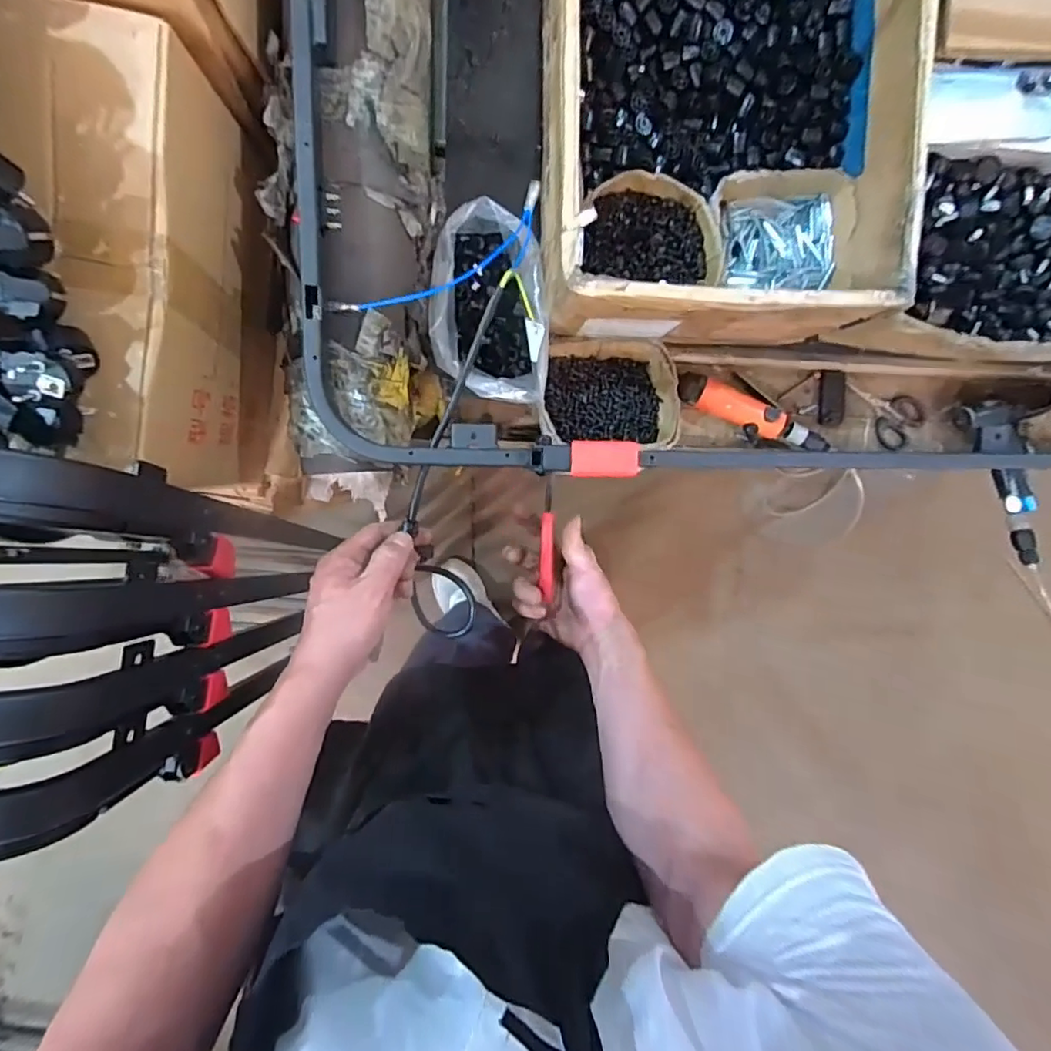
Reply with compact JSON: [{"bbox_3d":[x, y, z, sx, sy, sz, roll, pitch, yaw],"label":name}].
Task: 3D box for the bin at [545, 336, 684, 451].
[{"bbox_3d":[0.099,-0.157,0.676,0.158,0.066,0.126,6,96,-5],"label":"bin"}]

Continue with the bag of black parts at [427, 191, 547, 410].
[{"bbox_3d":[-0.036,-0.228,0.612,0.126,0.107,0.182,3,96,-5],"label":"bag of black parts"}]

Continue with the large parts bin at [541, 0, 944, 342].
[{"bbox_3d":[0.197,-0.470,0.573,0.339,0.161,0.524,0,96,-4],"label":"large parts bin"}]

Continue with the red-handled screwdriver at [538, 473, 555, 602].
[{"bbox_3d":[0.024,0.010,0.628,0.016,0.022,0.135,3,77,-5],"label":"red-handled screwdriver"}]

